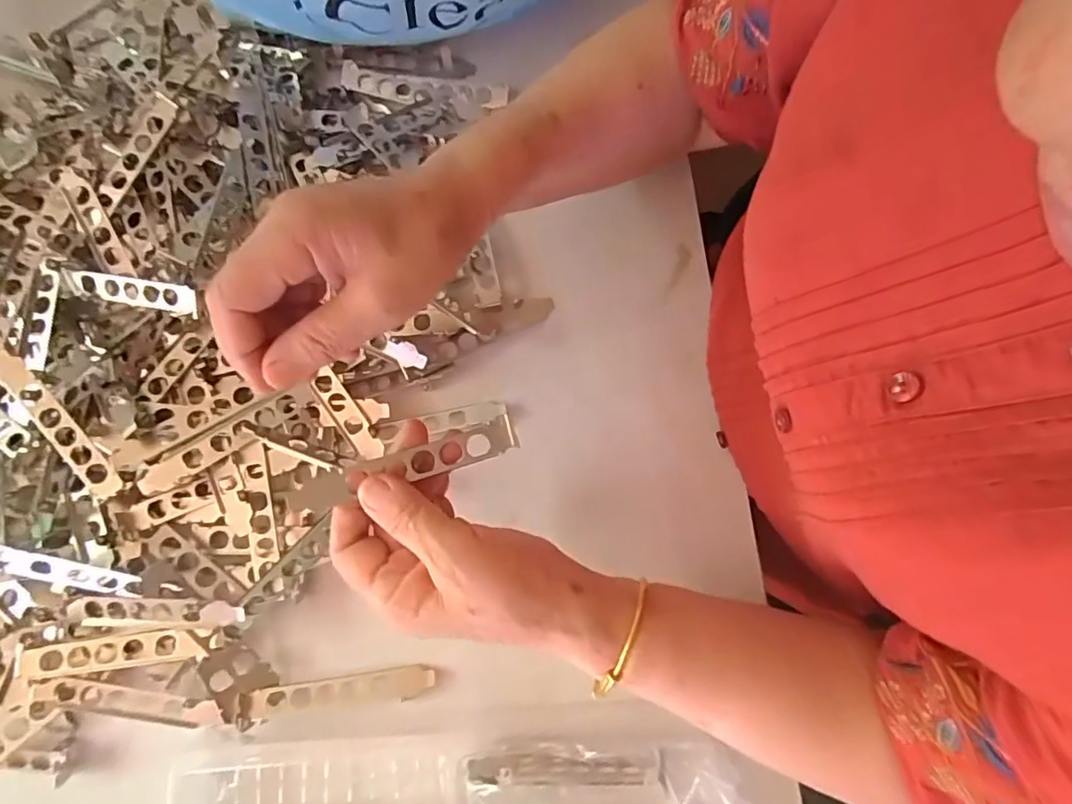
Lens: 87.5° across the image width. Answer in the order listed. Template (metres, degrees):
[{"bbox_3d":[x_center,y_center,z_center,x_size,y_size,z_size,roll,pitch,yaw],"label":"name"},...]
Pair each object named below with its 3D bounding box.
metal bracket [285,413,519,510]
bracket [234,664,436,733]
[{"bbox_3d":[-0.069,0.033,0.302,0.122,0.007,0.019,-16,78,-17],"label":"metal bracket"},{"bbox_3d":[-0.130,0.192,0.368,0.123,0.015,0.020,-9,77,-2],"label":"bracket"}]

